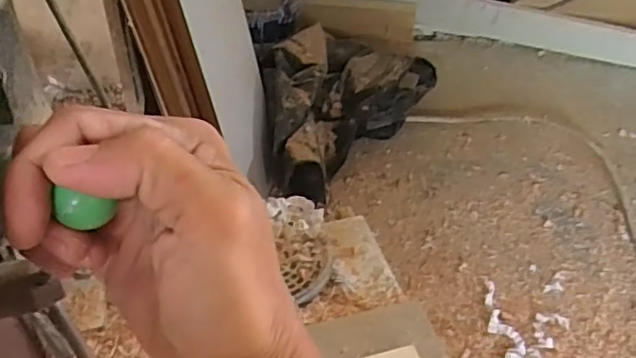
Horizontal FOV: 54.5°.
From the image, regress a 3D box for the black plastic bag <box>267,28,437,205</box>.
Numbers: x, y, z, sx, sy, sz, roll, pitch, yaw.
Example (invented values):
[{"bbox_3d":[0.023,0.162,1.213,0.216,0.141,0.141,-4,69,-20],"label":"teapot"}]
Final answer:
[{"bbox_3d":[0.038,-0.138,1.018,0.167,0.190,0.380,27,48,22],"label":"black plastic bag"}]

